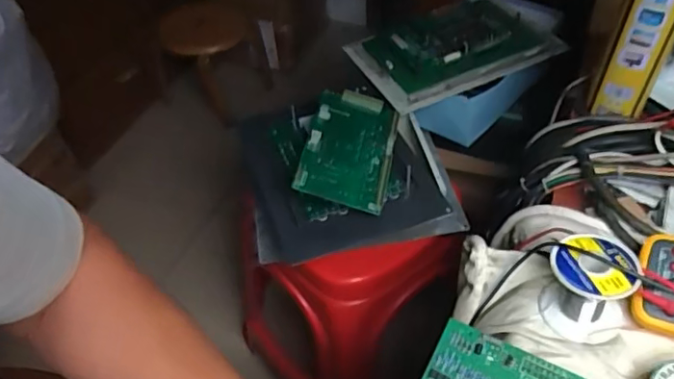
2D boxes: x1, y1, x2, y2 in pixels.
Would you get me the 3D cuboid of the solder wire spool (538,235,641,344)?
[{"bbox_3d":[0.206,0.079,0.451,0.066,0.065,0.062,-2,47,2],"label":"solder wire spool"}]

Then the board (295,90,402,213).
[{"bbox_3d":[0.018,-0.059,0.758,0.116,0.012,0.195,16,56,-1],"label":"board"}]

